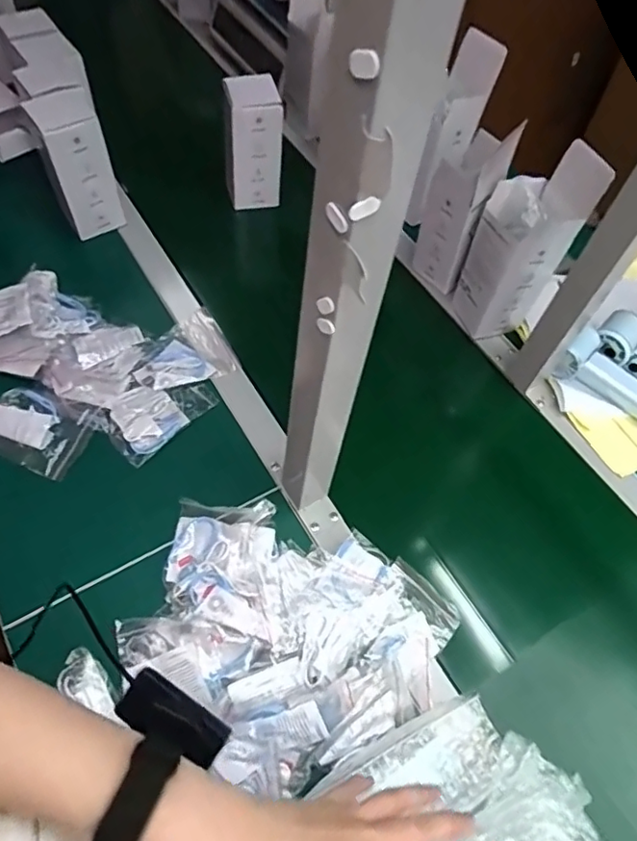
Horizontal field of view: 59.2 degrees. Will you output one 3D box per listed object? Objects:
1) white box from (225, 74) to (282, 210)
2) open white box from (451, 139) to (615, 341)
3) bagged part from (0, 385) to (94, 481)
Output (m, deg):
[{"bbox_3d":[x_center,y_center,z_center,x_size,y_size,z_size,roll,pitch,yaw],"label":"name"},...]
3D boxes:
[{"bbox_3d":[-0.096,-0.402,0.822,0.082,0.167,0.086,-1,58,-6],"label":"white box"},{"bbox_3d":[0.250,-0.217,0.699,0.093,0.232,0.089,-14,60,-13],"label":"open white box"},{"bbox_3d":[-0.322,0.006,0.637,0.120,0.024,0.088,23,59,10],"label":"bagged part"}]

